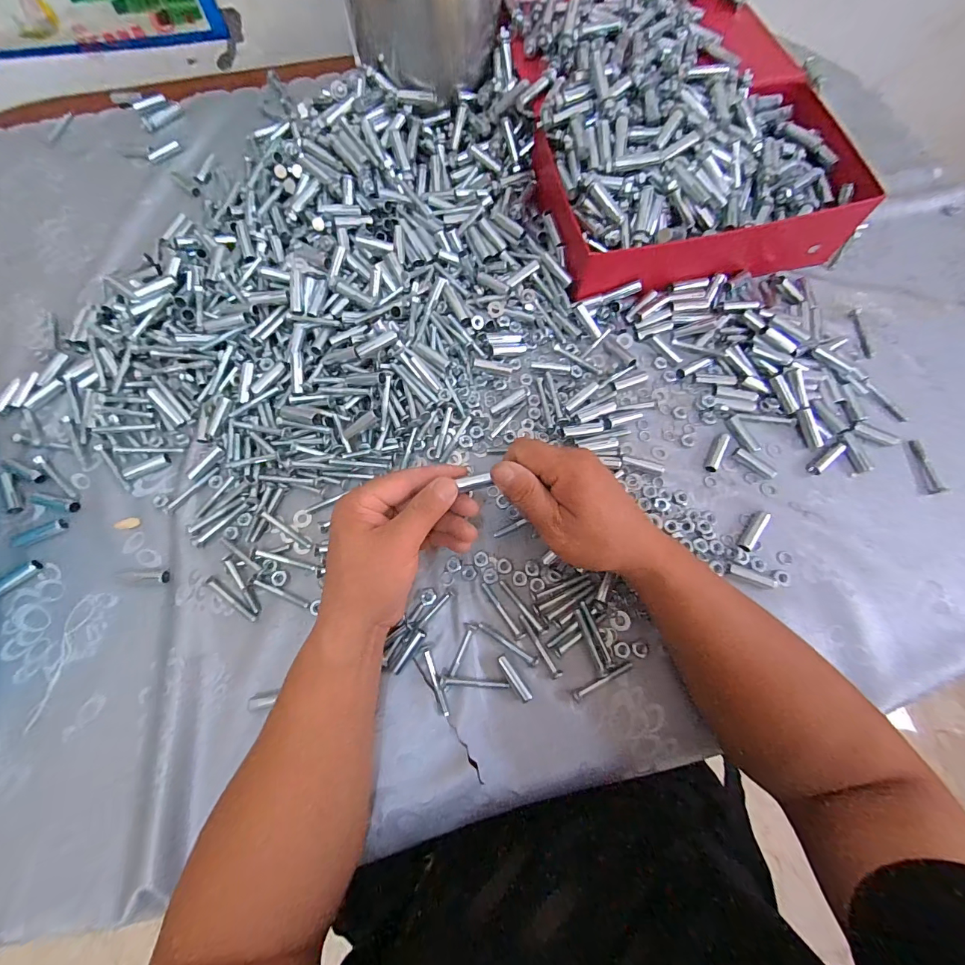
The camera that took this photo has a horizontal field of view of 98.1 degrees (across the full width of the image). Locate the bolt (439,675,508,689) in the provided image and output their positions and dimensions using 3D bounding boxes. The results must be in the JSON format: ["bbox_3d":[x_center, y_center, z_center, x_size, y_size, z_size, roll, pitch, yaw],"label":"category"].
[{"bbox_3d":[-0.006,0.162,0.337,0.055,0.011,0.009,0,73,-1],"label":"bolt"}]

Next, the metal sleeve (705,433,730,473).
[{"bbox_3d":[0.225,-0.029,0.400,0.011,0.007,0.042,29,75,8],"label":"metal sleeve"}]

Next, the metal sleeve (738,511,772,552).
[{"bbox_3d":[0.246,0.044,0.376,0.013,0.009,0.042,35,76,9],"label":"metal sleeve"}]

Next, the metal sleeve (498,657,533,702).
[{"bbox_3d":[0.026,0.159,0.340,0.008,0.009,0.038,-34,77,-10],"label":"metal sleeve"}]

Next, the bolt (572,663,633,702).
[{"bbox_3d":[0.098,0.161,0.341,0.054,0.006,0.009,-29,76,-9],"label":"bolt"}]

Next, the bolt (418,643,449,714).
[{"bbox_3d":[-0.037,0.159,0.340,0.010,0.006,0.057,-22,75,-7],"label":"bolt"}]

